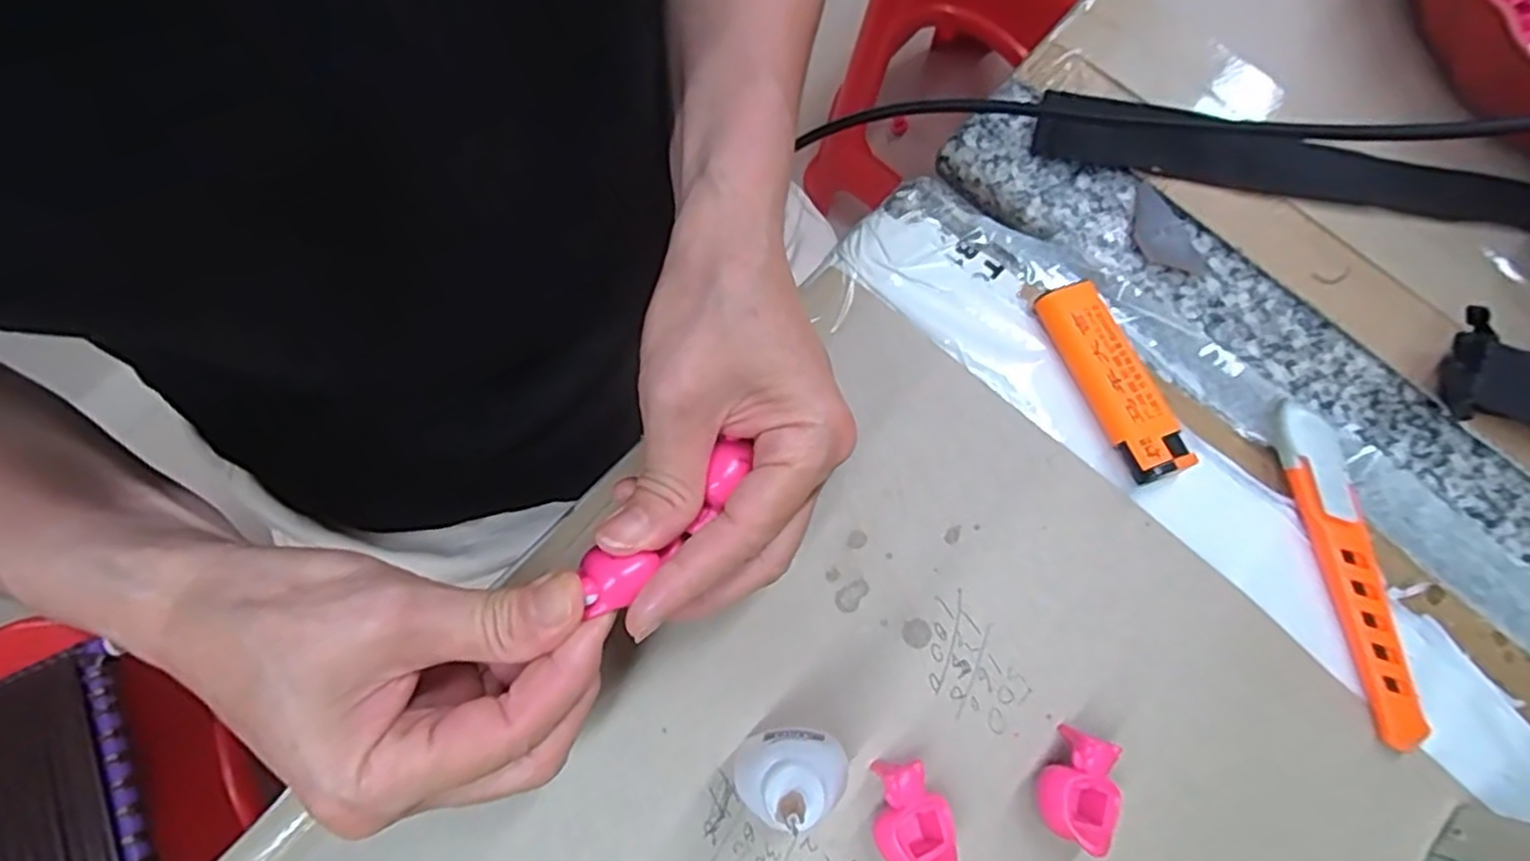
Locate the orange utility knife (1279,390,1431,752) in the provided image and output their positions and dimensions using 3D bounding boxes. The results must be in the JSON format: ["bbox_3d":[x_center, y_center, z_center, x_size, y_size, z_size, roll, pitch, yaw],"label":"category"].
[{"bbox_3d":[0.206,0.049,0.265,0.016,0.017,0.118,-12,76,-4],"label":"orange utility knife"}]

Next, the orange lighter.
[{"bbox_3d":[0.129,-0.020,0.281,0.023,0.007,0.080,-27,71,14],"label":"orange lighter"}]

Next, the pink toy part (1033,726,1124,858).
[{"bbox_3d":[0.102,0.115,0.244,0.023,0.021,0.032,28,77,6],"label":"pink toy part"}]

